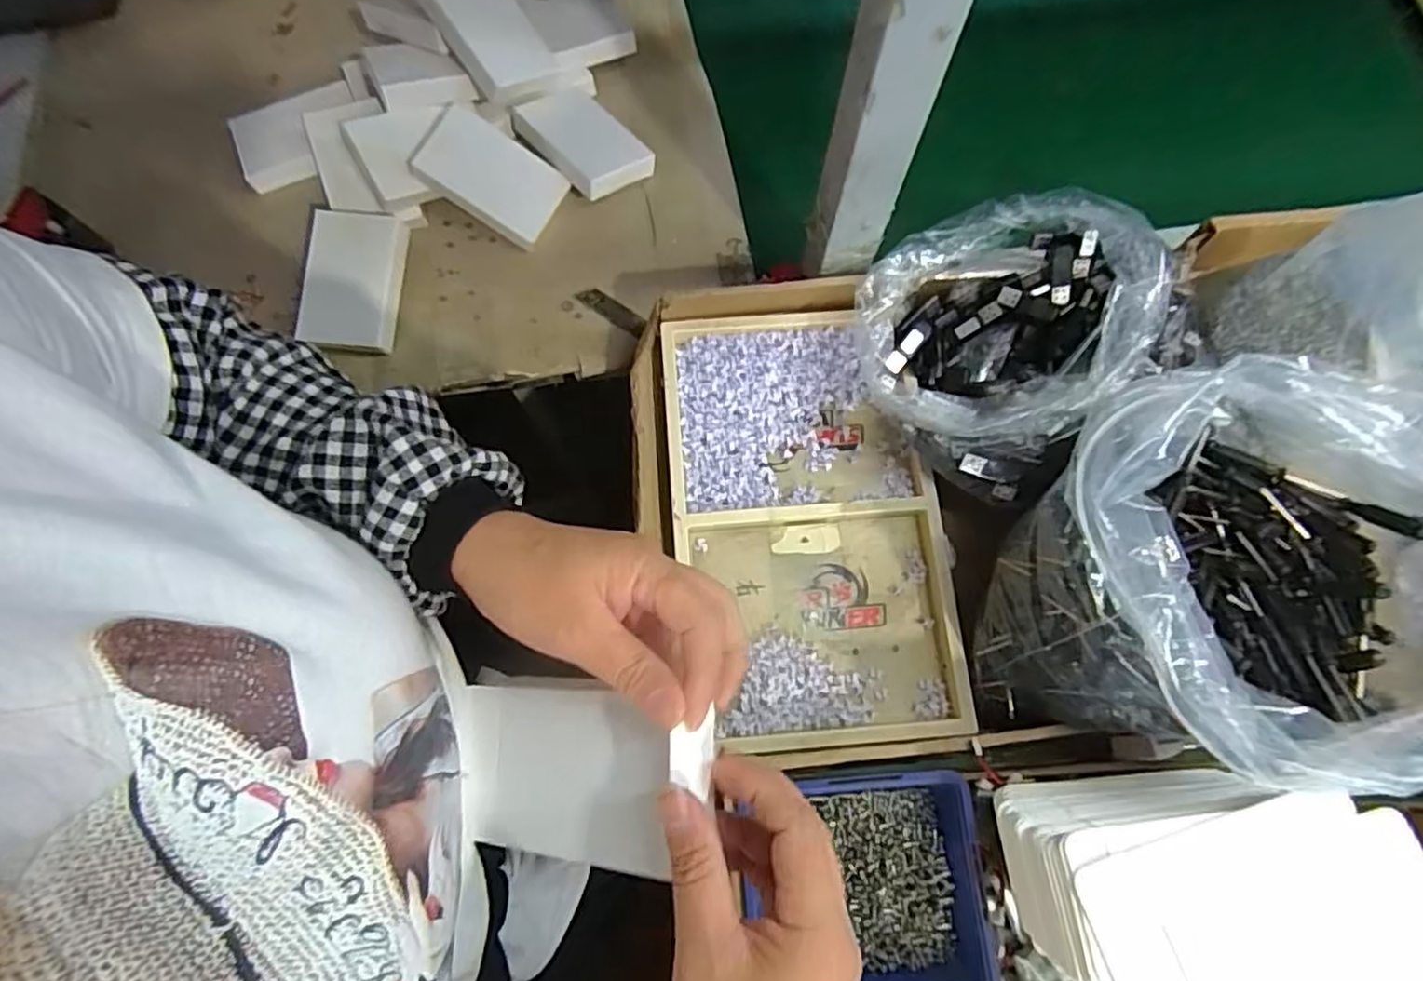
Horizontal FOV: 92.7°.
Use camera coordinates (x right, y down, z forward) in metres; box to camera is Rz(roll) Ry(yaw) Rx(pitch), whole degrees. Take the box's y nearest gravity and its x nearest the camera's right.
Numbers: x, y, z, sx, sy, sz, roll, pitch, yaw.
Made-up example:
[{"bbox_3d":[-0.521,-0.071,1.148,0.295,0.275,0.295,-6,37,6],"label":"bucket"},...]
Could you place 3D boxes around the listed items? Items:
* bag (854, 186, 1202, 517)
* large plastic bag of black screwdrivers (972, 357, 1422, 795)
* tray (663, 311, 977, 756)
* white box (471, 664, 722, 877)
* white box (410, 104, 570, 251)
[{"bbox_3d":[0.219,-0.118,0.492,0.203,0.135,0.197,-36,77,-10],"label":"bag"},{"bbox_3d":[0.291,0.051,0.379,0.209,0.177,0.199,21,75,5],"label":"large plastic bag of black screwdrivers"},{"bbox_3d":[0.070,0.019,0.509,0.190,0.028,0.322,-5,74,-2],"label":"tray"},{"bbox_3d":[-0.061,0.123,0.298,0.129,0.013,0.074,-4,77,30],"label":"white box"},{"bbox_3d":[-0.188,-0.269,0.582,0.113,0.018,0.074,30,75,-14],"label":"white box"}]

